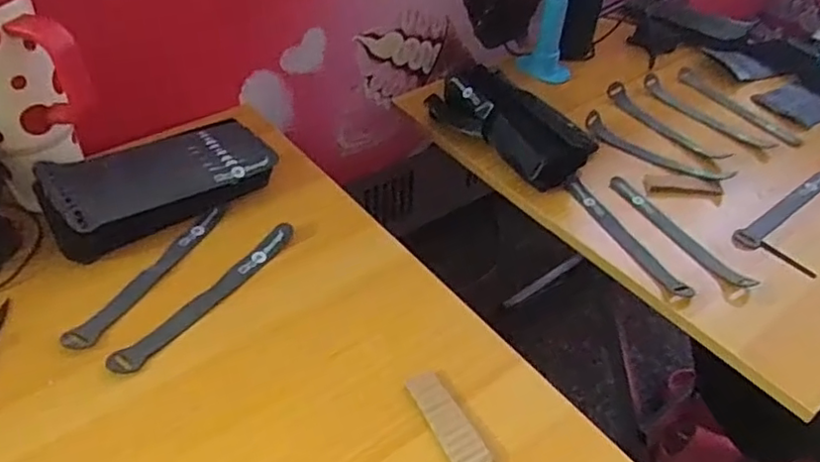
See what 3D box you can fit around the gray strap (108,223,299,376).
[{"bbox_3d":[-0.172,0.053,0.534,0.023,0.010,0.191,27,49,24],"label":"gray strap"}]

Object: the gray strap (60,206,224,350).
[{"bbox_3d":[-0.228,0.037,0.553,0.024,0.007,0.183,21,47,18],"label":"gray strap"}]

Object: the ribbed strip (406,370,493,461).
[{"bbox_3d":[0.028,0.140,0.459,0.026,0.005,0.084,-18,47,-20],"label":"ribbed strip"}]

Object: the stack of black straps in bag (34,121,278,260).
[{"bbox_3d":[-0.237,-0.048,0.596,0.206,0.059,0.092,-28,51,-28],"label":"stack of black straps in bag"}]

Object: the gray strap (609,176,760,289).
[{"bbox_3d":[0.284,0.000,0.667,0.017,0.016,0.191,-20,48,-22],"label":"gray strap"}]

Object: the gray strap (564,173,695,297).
[{"bbox_3d":[0.224,0.002,0.661,0.027,0.012,0.194,-16,47,-18],"label":"gray strap"}]

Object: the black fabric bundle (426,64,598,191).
[{"bbox_3d":[0.128,-0.133,0.753,0.118,0.071,0.196,-27,51,-27],"label":"black fabric bundle"}]

